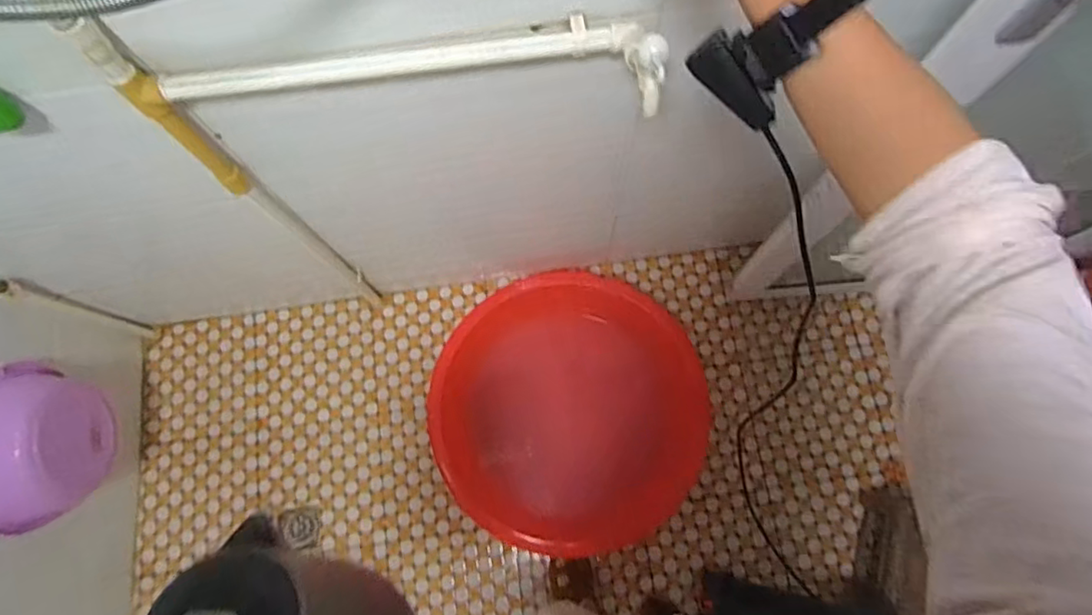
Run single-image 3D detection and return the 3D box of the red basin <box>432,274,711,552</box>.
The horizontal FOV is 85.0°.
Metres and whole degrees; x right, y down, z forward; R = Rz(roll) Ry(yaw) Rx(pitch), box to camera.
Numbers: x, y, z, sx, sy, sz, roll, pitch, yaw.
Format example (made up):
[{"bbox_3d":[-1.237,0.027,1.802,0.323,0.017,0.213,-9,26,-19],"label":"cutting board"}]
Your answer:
[{"bbox_3d":[0.063,0.239,1.367,0.615,0.154,0.593,0,74,1],"label":"red basin"}]

